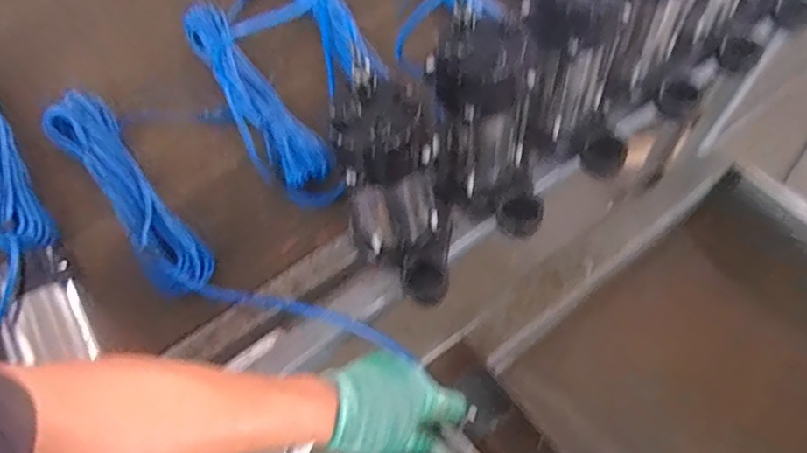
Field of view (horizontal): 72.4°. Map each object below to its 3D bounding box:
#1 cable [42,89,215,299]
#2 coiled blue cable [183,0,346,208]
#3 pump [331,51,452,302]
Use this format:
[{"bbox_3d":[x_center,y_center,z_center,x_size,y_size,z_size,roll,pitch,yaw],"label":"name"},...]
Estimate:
[{"bbox_3d":[-0.367,-0.054,0.724,0.084,0.051,0.362,-39,66,-15],"label":"cable"},{"bbox_3d":[-0.213,-0.183,0.783,0.106,0.069,0.383,-35,65,-14],"label":"coiled blue cable"},{"bbox_3d":[-0.002,-0.030,0.584,0.113,0.246,0.142,-17,62,-5],"label":"pump"}]

